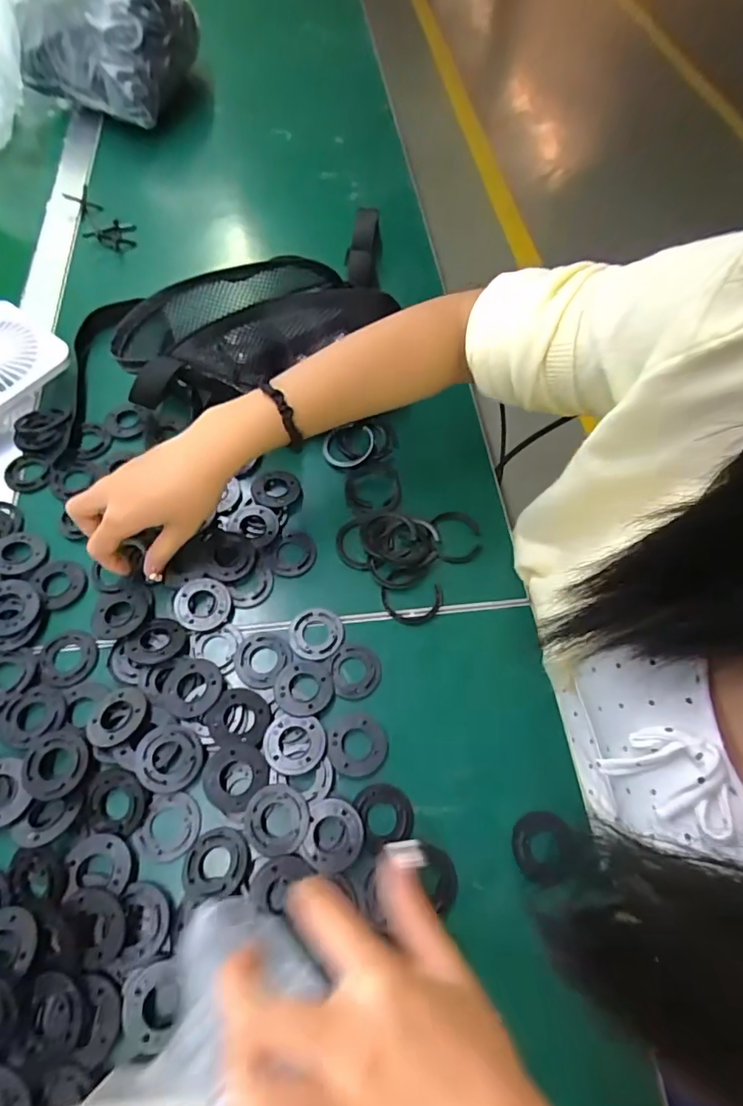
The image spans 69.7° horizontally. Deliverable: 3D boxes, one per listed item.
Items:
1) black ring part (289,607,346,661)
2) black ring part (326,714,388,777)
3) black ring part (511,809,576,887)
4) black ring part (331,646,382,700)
[{"bbox_3d":[-0.045,0.065,0.433,0.043,0.004,0.043,1,61,-1],"label":"black ring part"},{"bbox_3d":[-0.010,0.142,0.394,0.043,0.004,0.043,-1,61,-2],"label":"black ring part"},{"bbox_3d":[0.119,0.202,0.367,0.040,0.007,0.043,1,61,-1],"label":"black ring part"},{"bbox_3d":[-0.012,0.094,0.421,0.039,0.004,0.043,-2,61,-2],"label":"black ring part"}]

